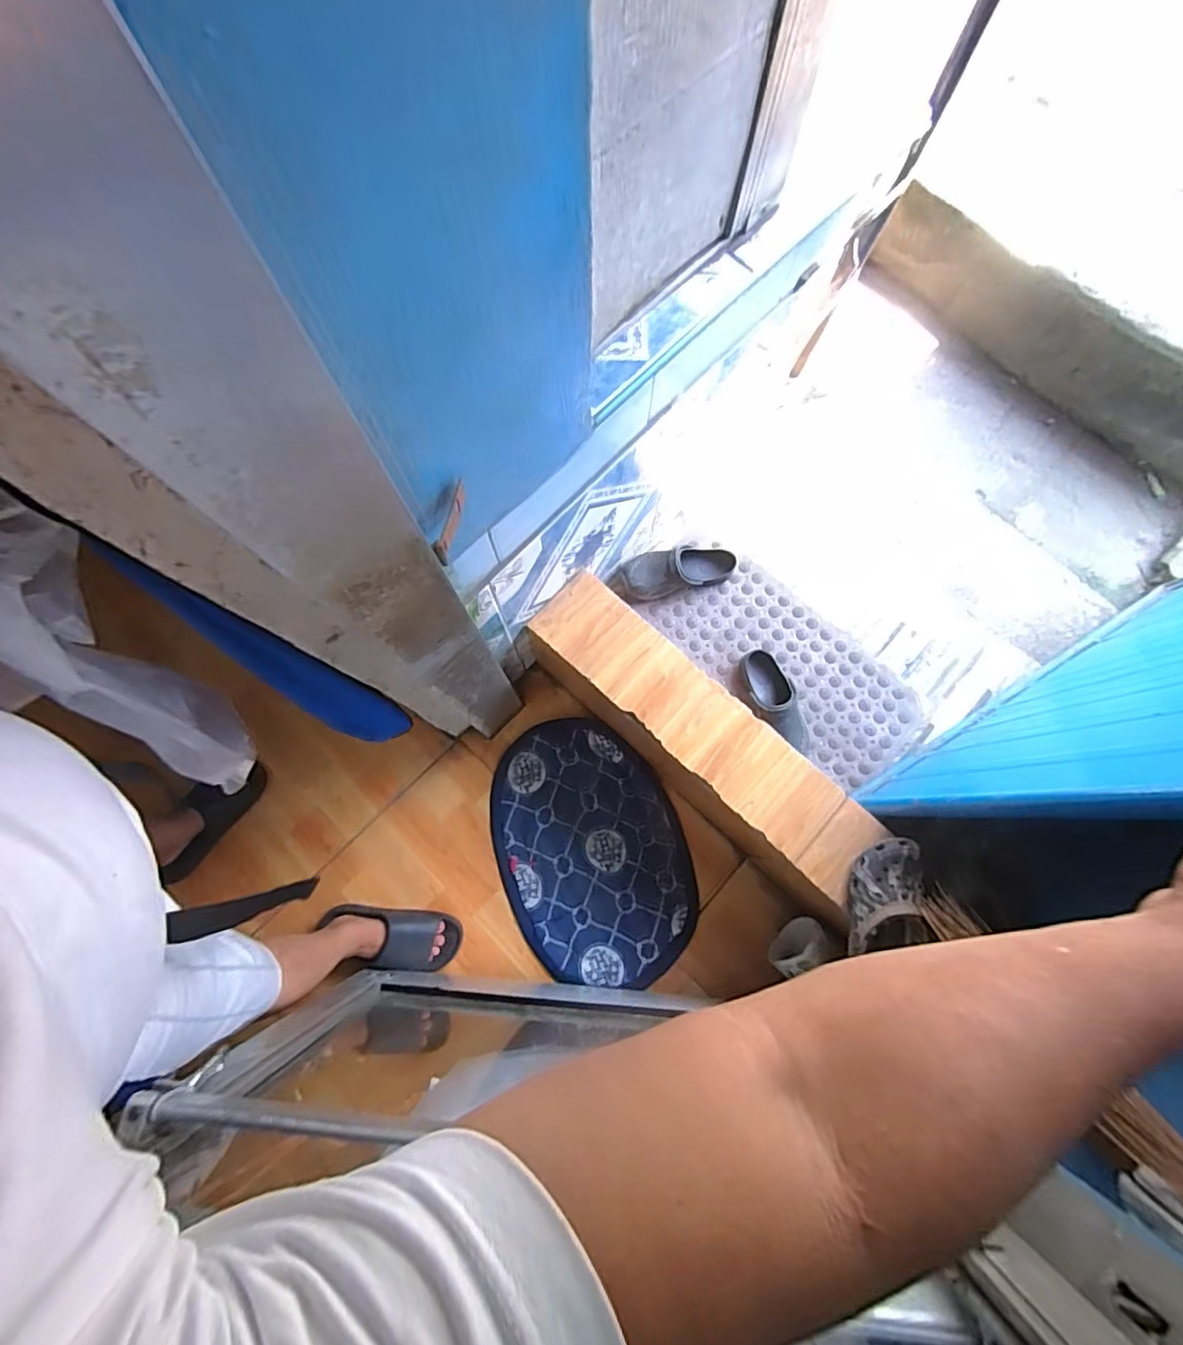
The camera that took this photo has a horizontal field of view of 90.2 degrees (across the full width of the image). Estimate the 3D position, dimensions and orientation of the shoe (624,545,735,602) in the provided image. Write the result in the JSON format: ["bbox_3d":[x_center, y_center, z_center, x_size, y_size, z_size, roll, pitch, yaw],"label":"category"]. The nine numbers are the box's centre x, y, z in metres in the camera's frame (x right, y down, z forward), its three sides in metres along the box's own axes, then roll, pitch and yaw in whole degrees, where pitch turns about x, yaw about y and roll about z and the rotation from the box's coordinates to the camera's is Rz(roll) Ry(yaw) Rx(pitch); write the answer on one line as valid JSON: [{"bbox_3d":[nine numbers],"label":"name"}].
[{"bbox_3d":[0.190,-0.228,1.308,0.253,0.082,0.098,-14,77,-4],"label":"shoe"}]

